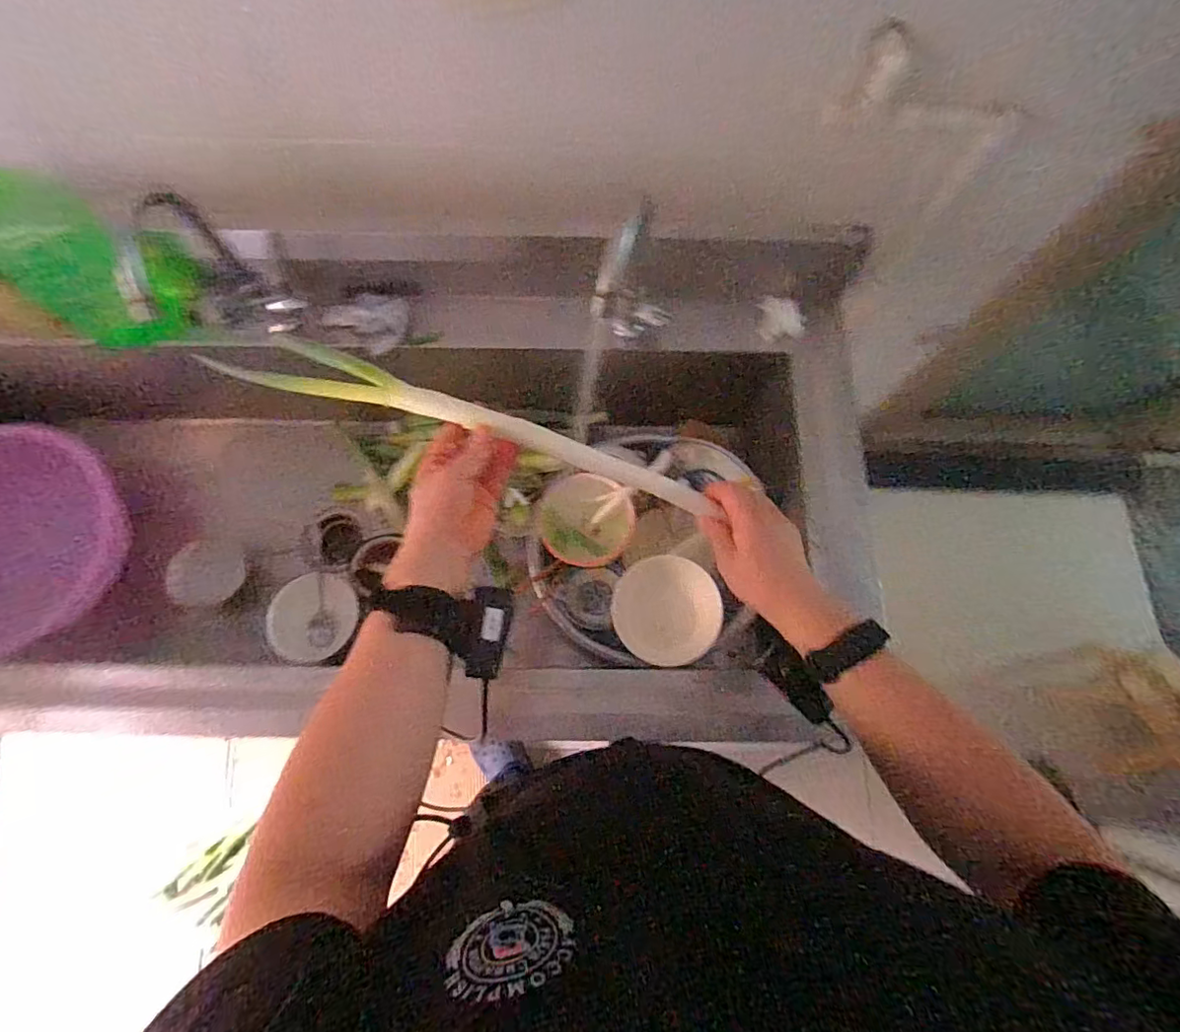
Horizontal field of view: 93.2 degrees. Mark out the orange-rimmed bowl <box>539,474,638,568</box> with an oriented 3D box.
[{"bbox_3d":[-0.004,0.005,0.794,0.130,0.055,0.124,0,90,5],"label":"orange-rimmed bowl"}]

